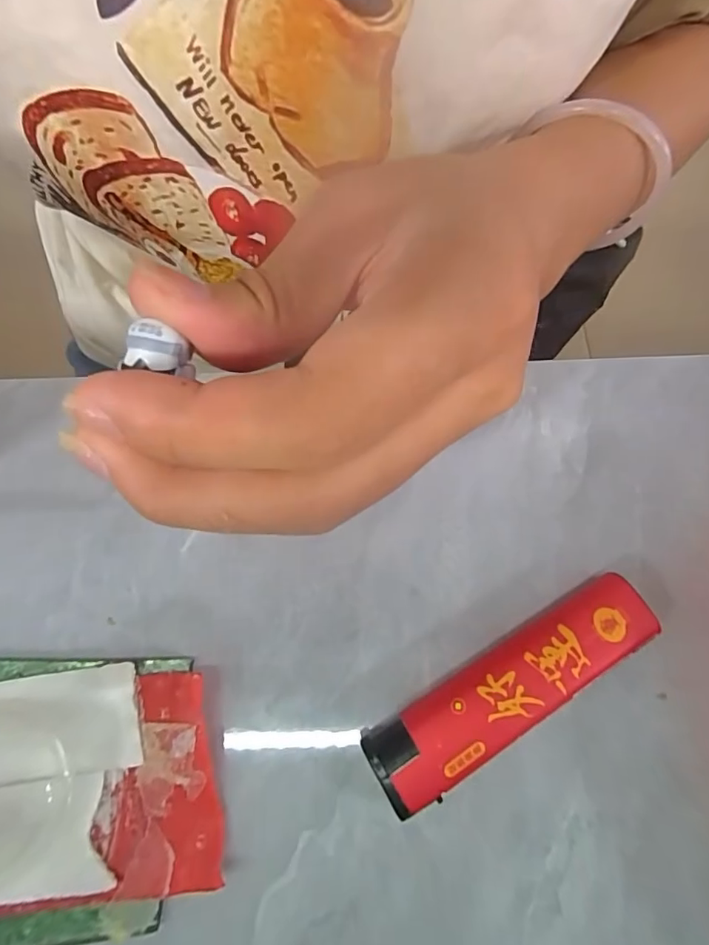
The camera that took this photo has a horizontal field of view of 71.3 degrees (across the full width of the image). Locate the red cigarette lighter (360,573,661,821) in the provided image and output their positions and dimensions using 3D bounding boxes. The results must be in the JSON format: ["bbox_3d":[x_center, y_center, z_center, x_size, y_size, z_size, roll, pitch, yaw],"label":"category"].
[{"bbox_3d":[0.039,0.053,0.122,0.076,0.012,0.019,-29,73,-9],"label":"red cigarette lighter"}]

